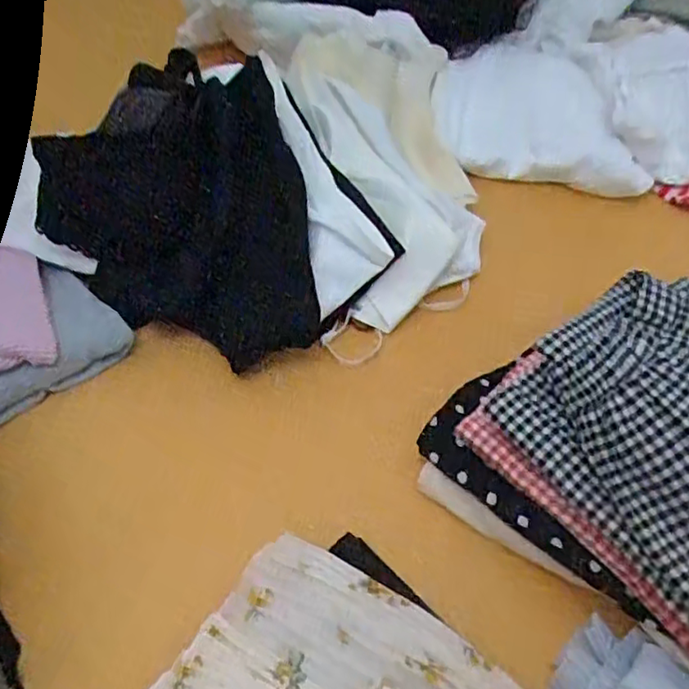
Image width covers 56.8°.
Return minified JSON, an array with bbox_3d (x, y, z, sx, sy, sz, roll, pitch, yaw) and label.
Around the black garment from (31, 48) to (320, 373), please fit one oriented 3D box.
[{"bbox_3d":[-0.155,-0.137,0.595,0.228,0.112,0.310,-7,54,-7],"label":"black garment"}]

